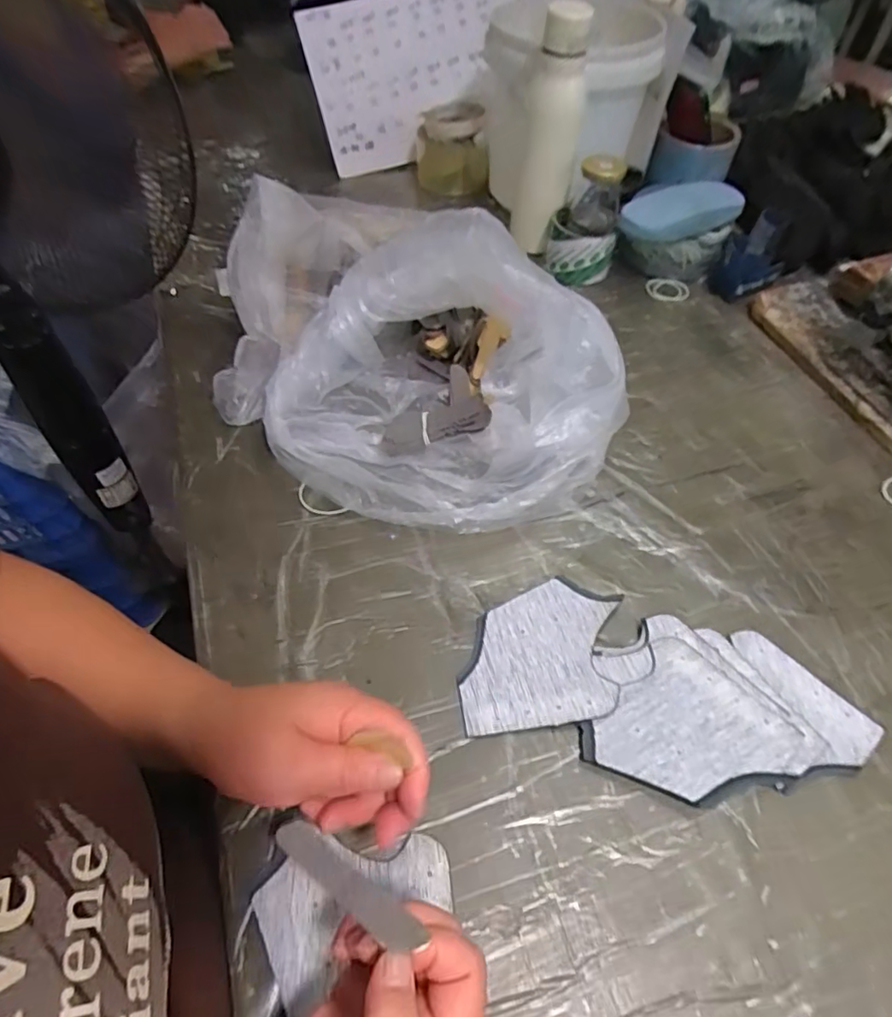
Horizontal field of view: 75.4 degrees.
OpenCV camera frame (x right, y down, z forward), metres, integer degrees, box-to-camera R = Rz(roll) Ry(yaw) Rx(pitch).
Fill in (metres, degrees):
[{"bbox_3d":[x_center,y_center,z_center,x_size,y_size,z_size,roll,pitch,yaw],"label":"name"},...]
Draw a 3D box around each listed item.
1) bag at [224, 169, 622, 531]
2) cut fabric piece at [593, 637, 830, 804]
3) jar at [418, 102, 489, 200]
[{"bbox_3d":[-0.051,-0.142,0.522,0.250,0.145,0.385,-37,61,-26],"label":"bag"},{"bbox_3d":[0.171,0.156,0.385,0.114,0.009,0.105,37,60,24],"label":"cut fabric piece"},{"bbox_3d":[0.007,-0.522,0.838,0.095,0.085,0.109,-4,54,-4],"label":"jar"}]

